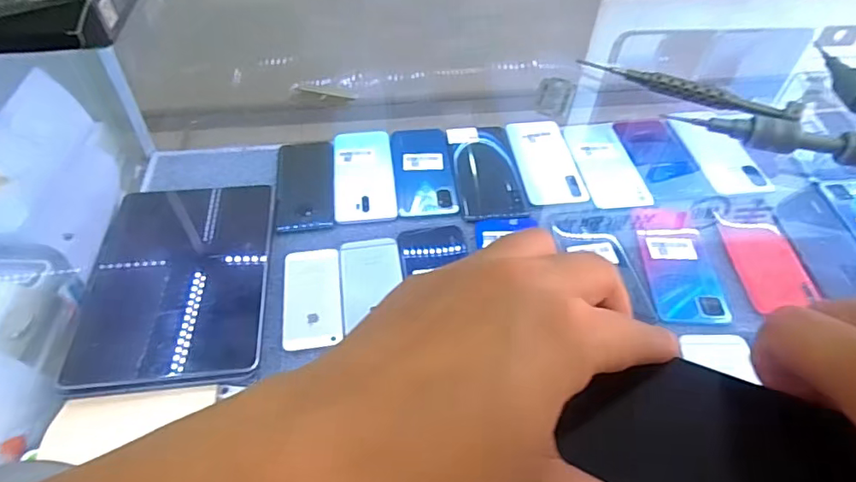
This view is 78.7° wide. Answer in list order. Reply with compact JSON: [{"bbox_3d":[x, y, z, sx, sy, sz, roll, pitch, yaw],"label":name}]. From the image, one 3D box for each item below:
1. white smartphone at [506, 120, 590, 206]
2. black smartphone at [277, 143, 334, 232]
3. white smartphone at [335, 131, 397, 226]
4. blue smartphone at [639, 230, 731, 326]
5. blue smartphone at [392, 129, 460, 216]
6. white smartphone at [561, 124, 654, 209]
[{"bbox_3d":[0.155,-0.112,0.690,0.076,0.010,0.163,-4,50,-4],"label":"white smartphone"},{"bbox_3d":[-0.154,-0.075,0.660,0.069,0.009,0.163,-8,50,-7],"label":"black smartphone"},{"bbox_3d":[-0.082,-0.087,0.674,0.075,0.006,0.165,-4,50,-4],"label":"white smartphone"},{"bbox_3d":[0.277,0.035,0.570,0.070,0.010,0.126,2,50,2],"label":"blue smartphone"},{"bbox_3d":[-0.006,-0.097,0.678,0.075,0.014,0.169,-4,50,-4],"label":"blue smartphone"},{"bbox_3d":[0.233,-0.110,0.688,0.073,0.015,0.165,-5,50,-5],"label":"white smartphone"}]

